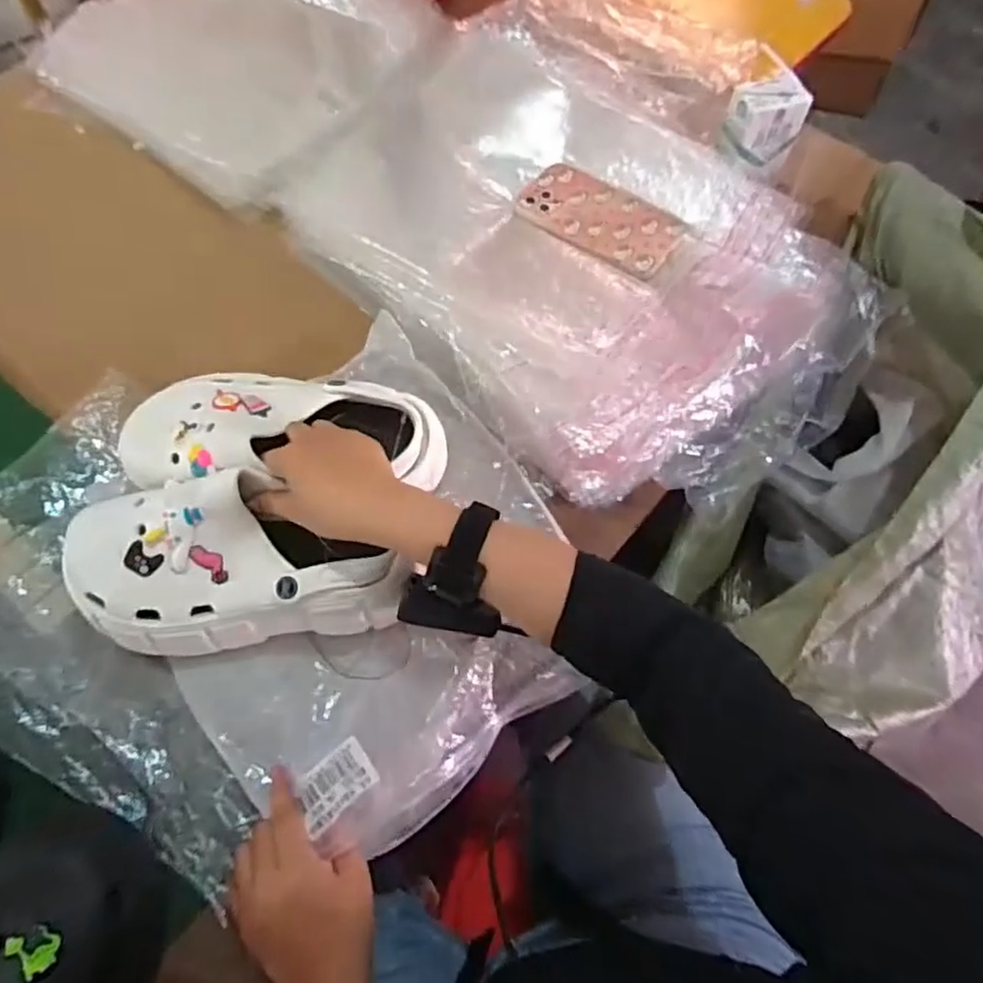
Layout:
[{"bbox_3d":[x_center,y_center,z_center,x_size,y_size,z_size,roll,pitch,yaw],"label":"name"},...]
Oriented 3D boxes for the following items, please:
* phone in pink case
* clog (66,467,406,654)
[{"bbox_3d":[0.104,-0.270,0.653,0.159,0.012,0.092,31,68,15],"label":"phone in pink case"},{"bbox_3d":[-0.191,0.056,0.493,0.239,0.100,0.103,-4,63,-1],"label":"clog"}]

